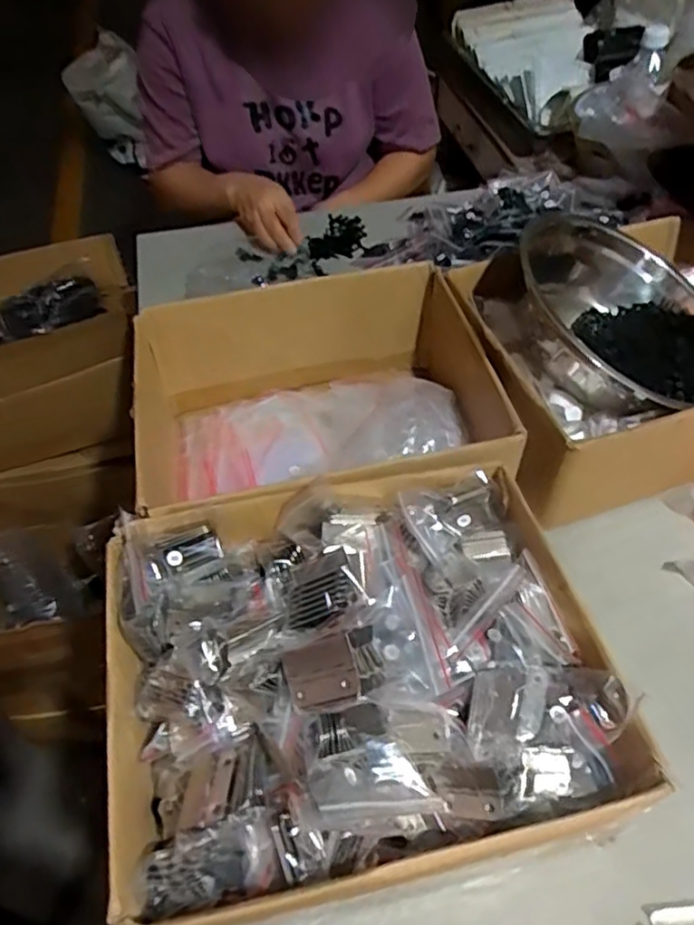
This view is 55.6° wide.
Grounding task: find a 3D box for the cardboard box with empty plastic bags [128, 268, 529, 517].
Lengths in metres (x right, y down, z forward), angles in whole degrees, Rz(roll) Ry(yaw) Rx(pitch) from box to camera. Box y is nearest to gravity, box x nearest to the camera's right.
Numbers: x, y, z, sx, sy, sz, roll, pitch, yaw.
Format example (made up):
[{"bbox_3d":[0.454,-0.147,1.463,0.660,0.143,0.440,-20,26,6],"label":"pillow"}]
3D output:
[{"bbox_3d":[-0.031,-0.047,0.625,0.314,0.115,0.266,-8,50,-5],"label":"cardboard box with empty plastic bags"}]

